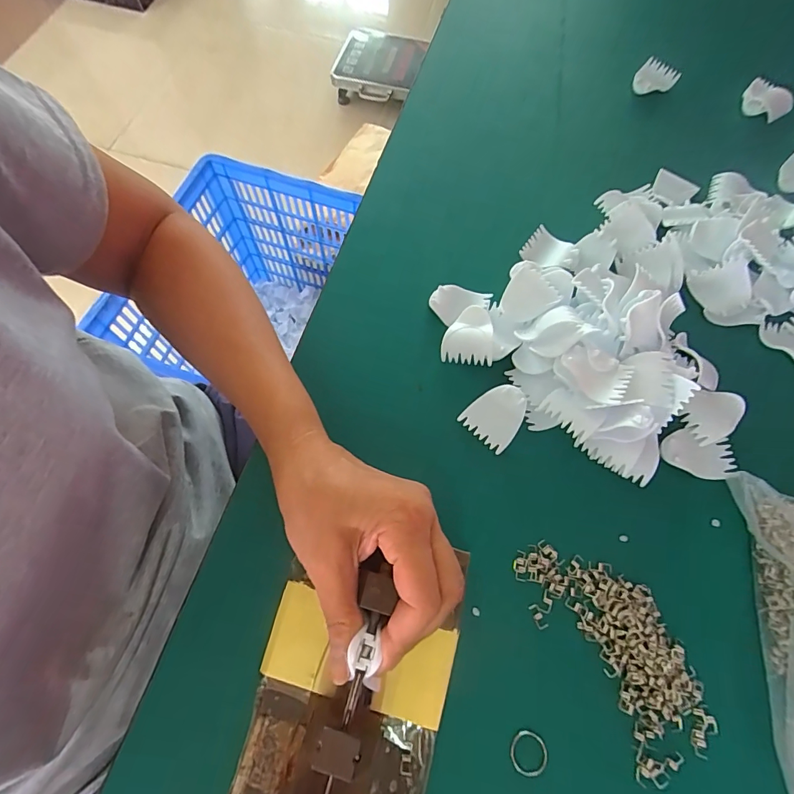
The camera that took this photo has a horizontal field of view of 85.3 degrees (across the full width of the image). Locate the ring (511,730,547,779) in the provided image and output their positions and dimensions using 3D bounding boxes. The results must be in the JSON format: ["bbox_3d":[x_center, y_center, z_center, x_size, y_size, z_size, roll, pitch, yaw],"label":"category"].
[{"bbox_3d":[0.076,0.204,0.245,0.020,0.004,0.021,1,67,-1],"label":"ring"}]

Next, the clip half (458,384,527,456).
[{"bbox_3d":[0.074,0.012,0.315,0.038,0.015,0.042,40,71,14],"label":"clip half"}]

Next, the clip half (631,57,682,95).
[{"bbox_3d":[0.305,-0.377,0.512,0.043,0.014,0.053,35,70,13],"label":"clip half"}]

